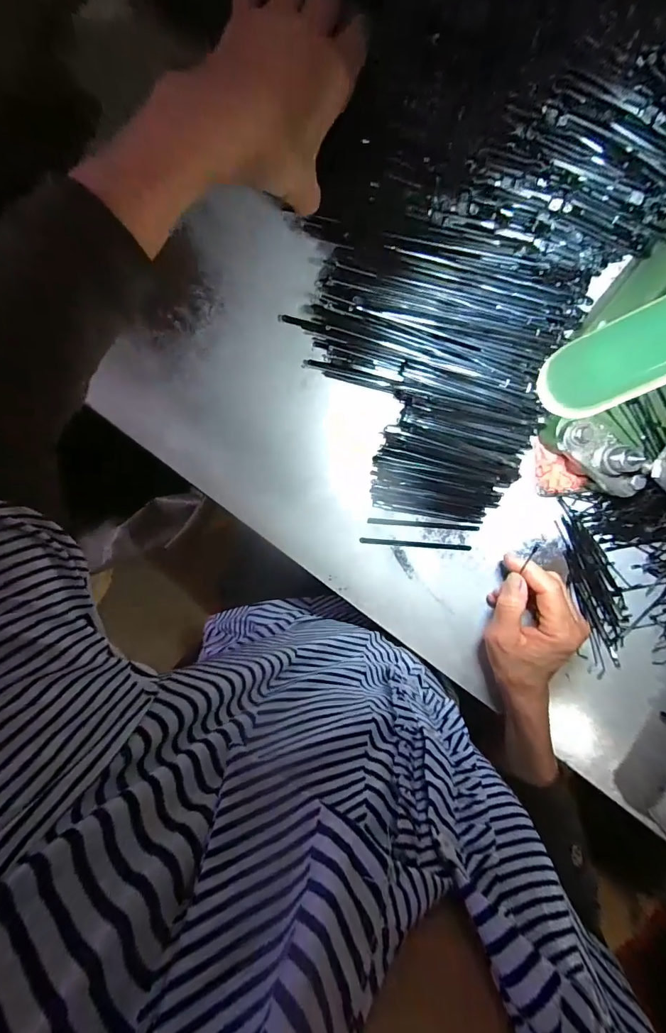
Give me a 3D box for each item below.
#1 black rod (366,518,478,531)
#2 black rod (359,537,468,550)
[{"bbox_3d":[0.081,0.008,0.354,0.100,0.004,0.005,5,99,-4],"label":"black rod"},{"bbox_3d":[0.074,0.025,0.357,0.100,0.004,0.005,5,99,-4],"label":"black rod"}]

